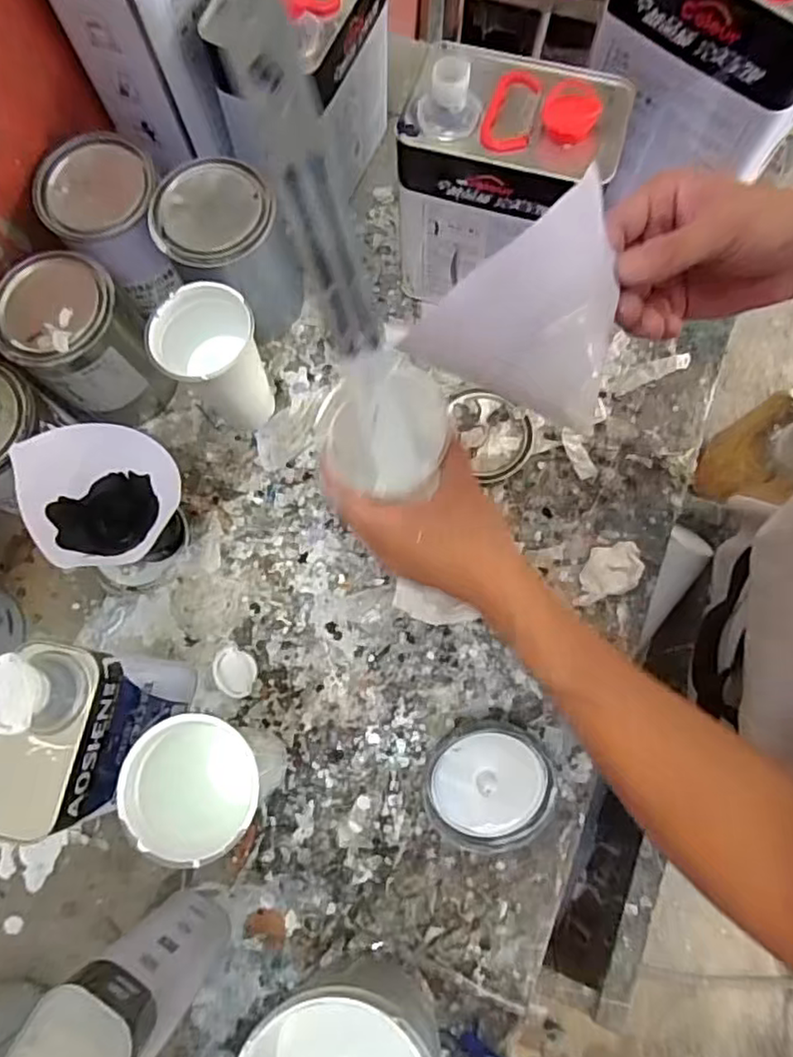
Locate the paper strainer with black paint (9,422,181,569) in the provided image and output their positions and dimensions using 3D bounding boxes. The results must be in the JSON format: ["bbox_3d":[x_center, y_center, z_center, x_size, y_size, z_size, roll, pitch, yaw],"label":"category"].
[{"bbox_3d":[-0.232,-0.026,0.524,0.113,0.076,0.107,0,75,1],"label":"paper strainer with black paint"}]

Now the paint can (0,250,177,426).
[{"bbox_3d":[-0.274,-0.160,0.586,0.106,0.141,0.105,-42,78,-9],"label":"paint can"}]

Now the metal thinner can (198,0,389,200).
[{"bbox_3d":[-0.081,-0.431,0.604,0.105,0.201,0.168,23,77,7],"label":"metal thinner can"}]

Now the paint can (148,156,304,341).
[{"bbox_3d":[-0.156,-0.254,0.605,0.101,0.140,0.099,0,75,1],"label":"paint can"}]

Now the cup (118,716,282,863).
[{"bbox_3d":[-0.132,0.182,0.474,0.073,0.162,0.080,0,75,1],"label":"cup"}]

